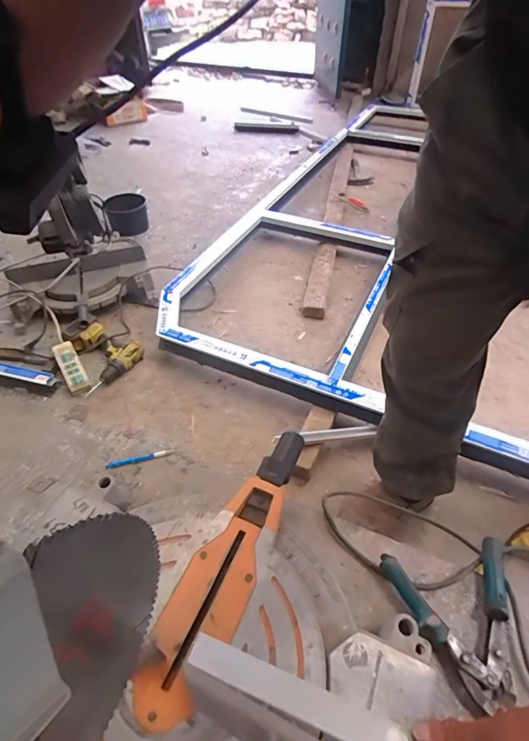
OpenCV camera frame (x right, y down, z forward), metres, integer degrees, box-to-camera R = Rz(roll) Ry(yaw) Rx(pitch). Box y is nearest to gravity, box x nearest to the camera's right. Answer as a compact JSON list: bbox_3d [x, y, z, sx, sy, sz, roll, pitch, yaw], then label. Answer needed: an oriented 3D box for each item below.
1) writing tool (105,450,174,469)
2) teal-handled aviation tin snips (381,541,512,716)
[{"bbox_3d":[-0.200,0.141,0.662,0.104,0.007,0.010,-10,48,-9],"label":"writing tool"},{"bbox_3d":[0.242,0.291,0.488,0.161,0.030,0.159,-6,48,-6],"label":"teal-handled aviation tin snips"}]

